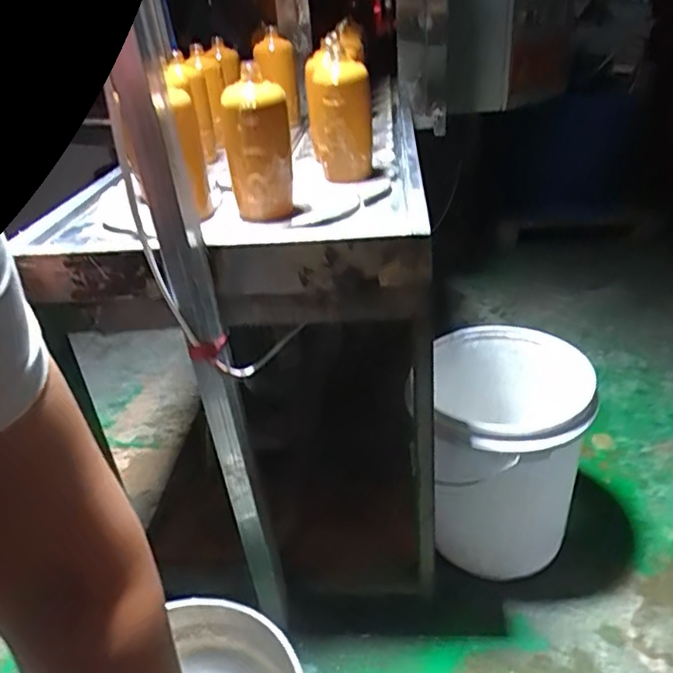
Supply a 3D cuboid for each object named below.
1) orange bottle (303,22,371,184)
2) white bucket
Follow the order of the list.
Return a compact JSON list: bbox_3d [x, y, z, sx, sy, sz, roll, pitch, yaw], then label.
[{"bbox_3d":[0.005,-0.355,0.946,0.092,0.206,0.112,-4,32,0],"label":"orange bottle"},{"bbox_3d":[0.305,0.220,1.136,0.295,0.370,0.300,-3,32,2],"label":"white bucket"}]

